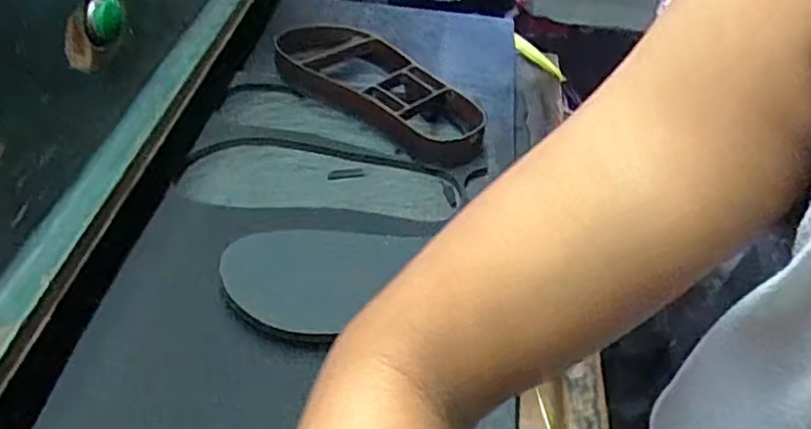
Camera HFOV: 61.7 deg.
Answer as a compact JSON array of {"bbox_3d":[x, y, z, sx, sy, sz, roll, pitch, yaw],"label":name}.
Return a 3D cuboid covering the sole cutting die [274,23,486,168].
[{"bbox_3d":[-0.029,-0.154,0.809,0.259,0.053,0.124,30,48,24],"label":"sole cutting die"}]

